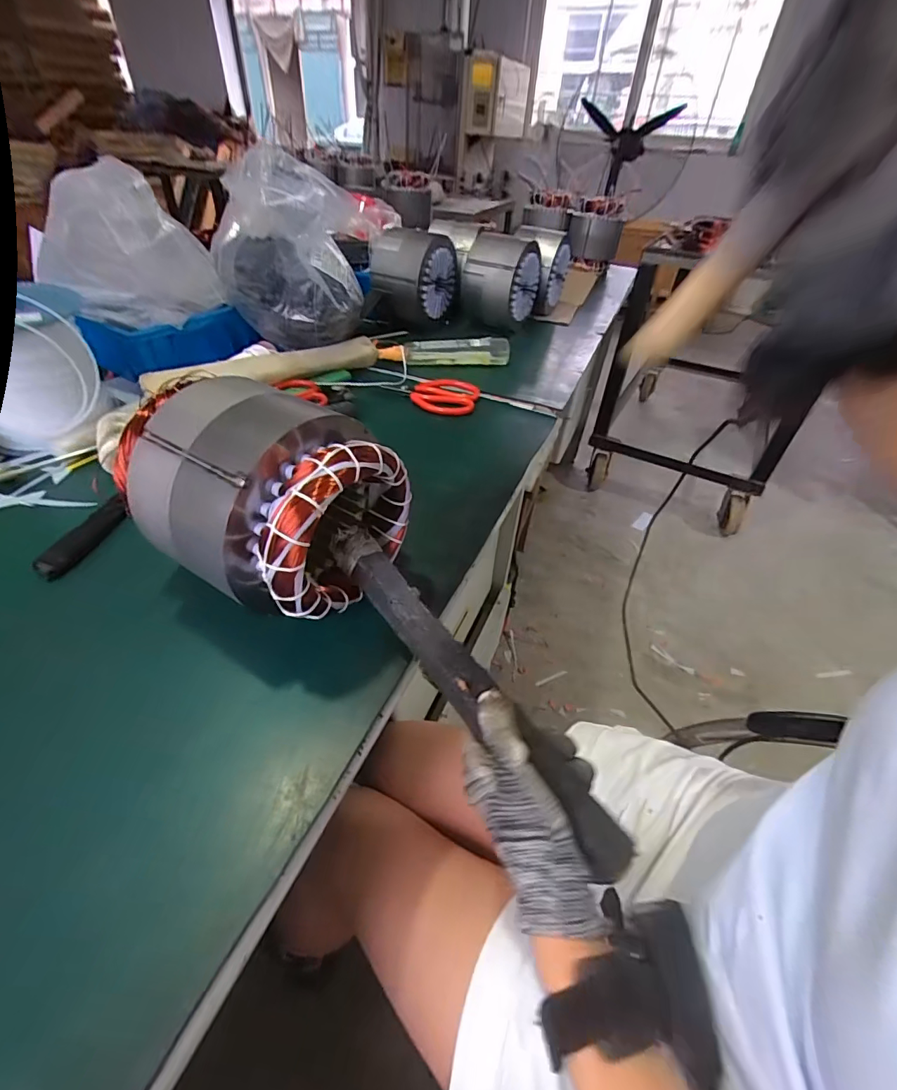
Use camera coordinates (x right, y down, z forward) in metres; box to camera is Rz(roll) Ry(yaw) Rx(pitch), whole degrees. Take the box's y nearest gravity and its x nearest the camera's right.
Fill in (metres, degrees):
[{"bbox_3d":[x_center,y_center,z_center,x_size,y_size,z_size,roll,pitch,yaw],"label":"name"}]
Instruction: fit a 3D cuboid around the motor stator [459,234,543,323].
[{"bbox_3d":[0.107,-0.521,0.912,0.120,0.143,0.125,18,43,17],"label":"motor stator"}]

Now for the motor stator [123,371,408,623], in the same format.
[{"bbox_3d":[-0.138,-0.033,0.350,0.168,0.138,0.133,25,45,23],"label":"motor stator"}]

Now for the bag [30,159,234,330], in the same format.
[{"bbox_3d":[-0.409,-0.369,0.581,0.191,0.160,0.079,5,41,2],"label":"bag"}]

